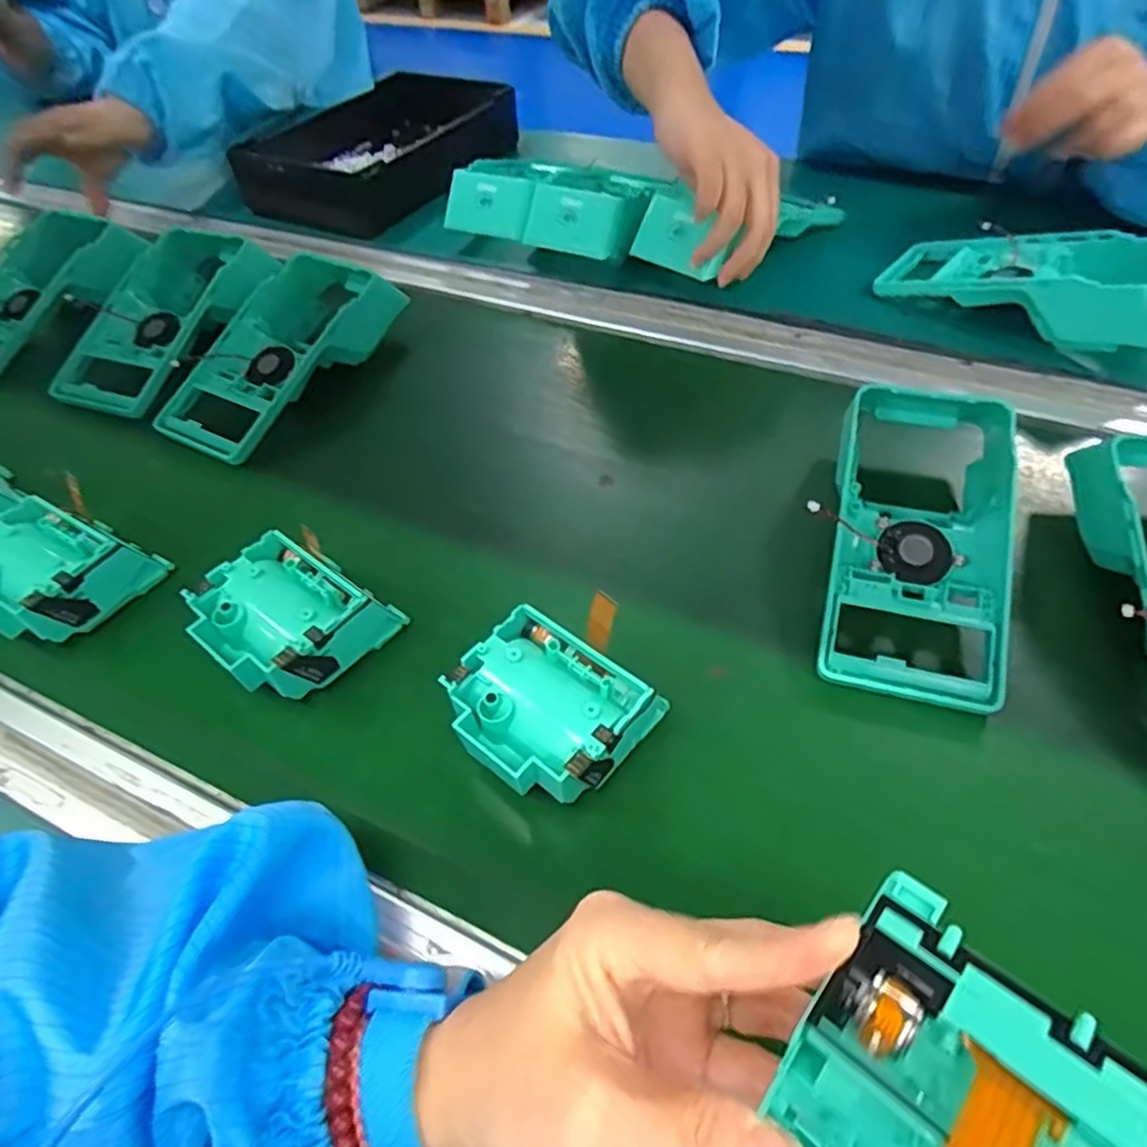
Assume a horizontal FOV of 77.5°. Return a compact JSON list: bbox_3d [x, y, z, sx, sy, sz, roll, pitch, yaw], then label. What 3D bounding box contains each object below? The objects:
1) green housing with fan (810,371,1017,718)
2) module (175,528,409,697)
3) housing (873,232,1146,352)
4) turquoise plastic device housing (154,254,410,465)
[{"bbox_3d":[0.175,-0.027,0.367,0.090,0.057,0.190,14,50,13],"label":"green housing with fan"},{"bbox_3d":[-0.140,0.022,0.354,0.078,0.041,0.077,30,55,25],"label":"module"},{"bbox_3d":[0.316,-0.206,0.489,0.184,0.049,0.092,27,59,24],"label":"housing"},{"bbox_3d":[-0.206,-0.154,0.518,0.090,0.058,0.187,27,71,23],"label":"turquoise plastic device housing"}]

